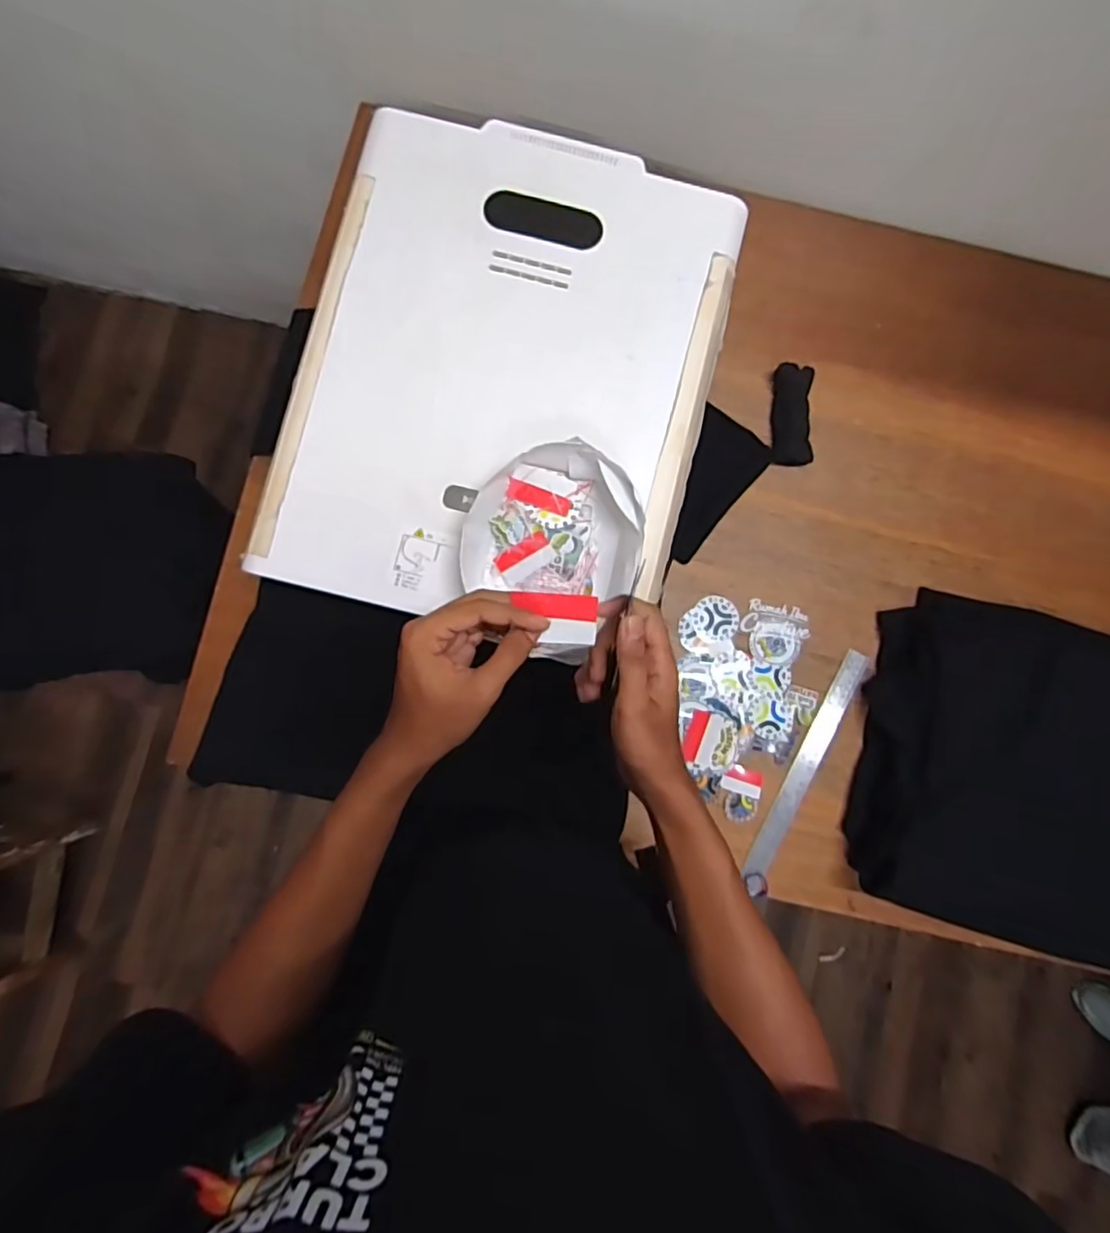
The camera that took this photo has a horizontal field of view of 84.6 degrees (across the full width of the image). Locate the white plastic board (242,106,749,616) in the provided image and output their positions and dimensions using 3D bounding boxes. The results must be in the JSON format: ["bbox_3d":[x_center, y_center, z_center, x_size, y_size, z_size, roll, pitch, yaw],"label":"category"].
[{"bbox_3d":[-0.046,-0.243,0.613,0.398,0.023,0.499,14,85,-2],"label":"white plastic board"}]

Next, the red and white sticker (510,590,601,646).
[{"bbox_3d":[-0.002,0.001,0.433,0.060,0.006,0.035,6,86,-2],"label":"red and white sticker"}]

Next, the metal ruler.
[{"bbox_3d":[0.310,0.179,0.754,0.032,0.008,0.299,28,84,7],"label":"metal ruler"}]

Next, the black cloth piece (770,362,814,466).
[{"bbox_3d":[0.303,-0.255,0.779,0.049,0.025,0.125,2,86,-2],"label":"black cloth piece"}]

